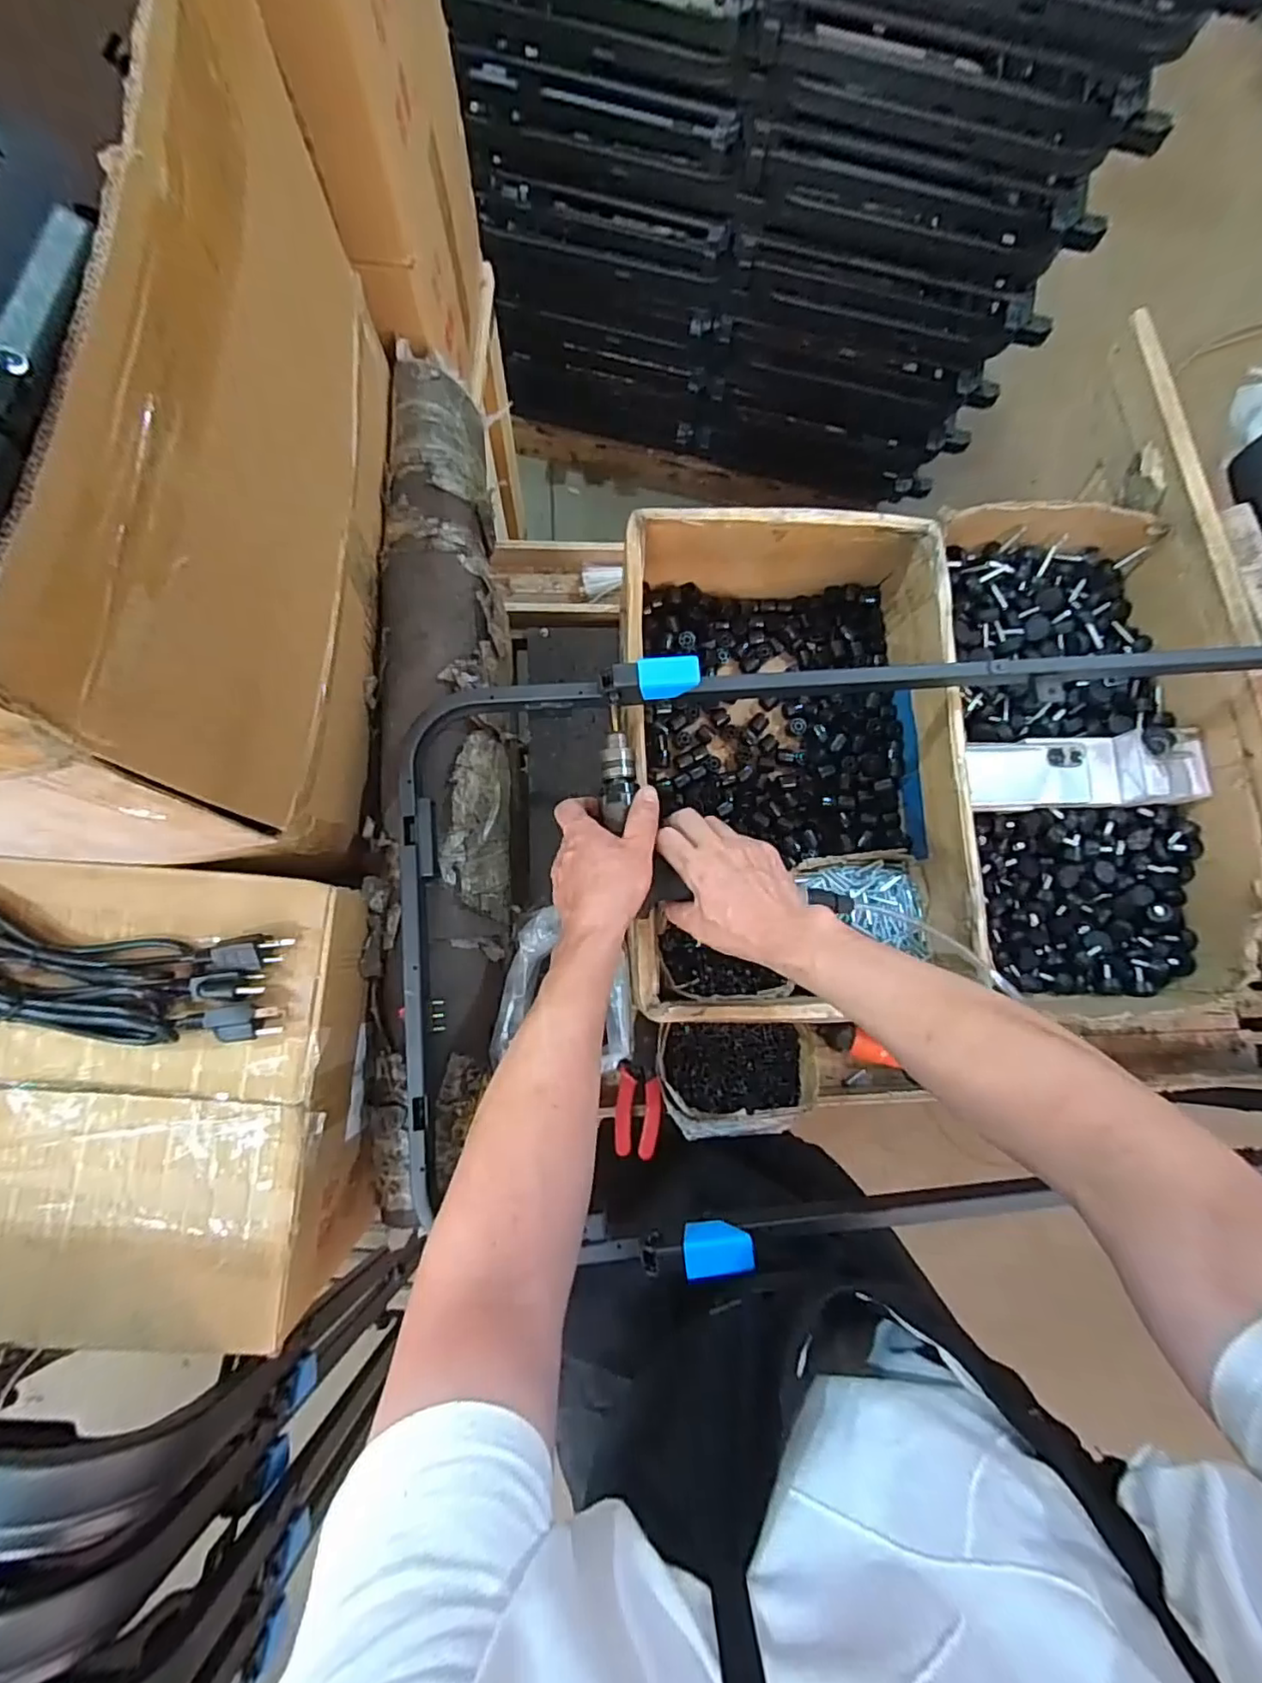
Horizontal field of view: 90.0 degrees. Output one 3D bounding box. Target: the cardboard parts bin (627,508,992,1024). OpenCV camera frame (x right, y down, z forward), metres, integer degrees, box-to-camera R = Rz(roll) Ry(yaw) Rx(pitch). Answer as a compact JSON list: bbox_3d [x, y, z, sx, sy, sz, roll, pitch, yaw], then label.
[{"bbox_3d":[0.171,-0.095,0.716,0.342,0.165,0.494,-2,82,-4],"label":"cardboard parts bin"}]

